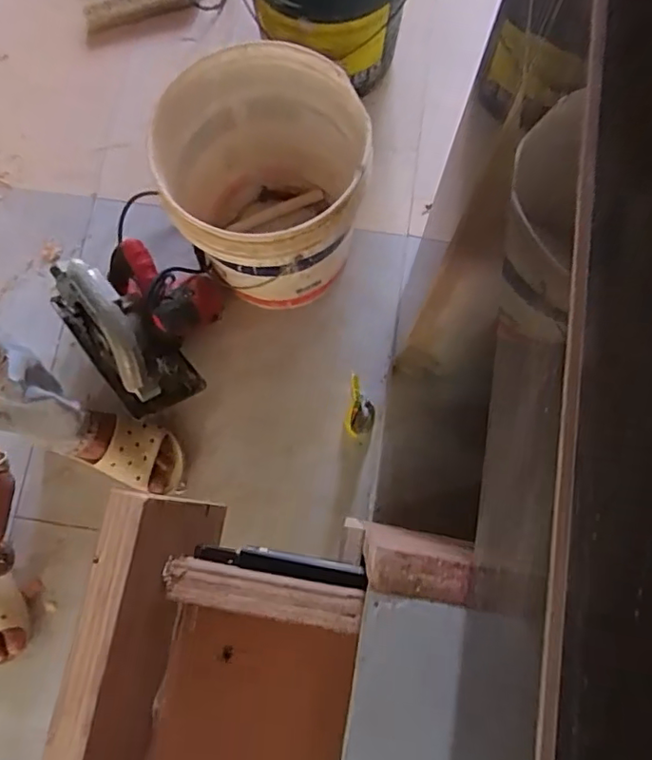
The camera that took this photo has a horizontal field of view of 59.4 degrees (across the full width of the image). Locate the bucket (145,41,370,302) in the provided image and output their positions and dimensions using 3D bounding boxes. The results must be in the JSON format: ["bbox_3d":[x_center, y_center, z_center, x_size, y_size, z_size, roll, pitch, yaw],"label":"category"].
[{"bbox_3d":[-0.098,-0.280,0.906,0.296,0.334,0.291,-1,77,3],"label":"bucket"}]

